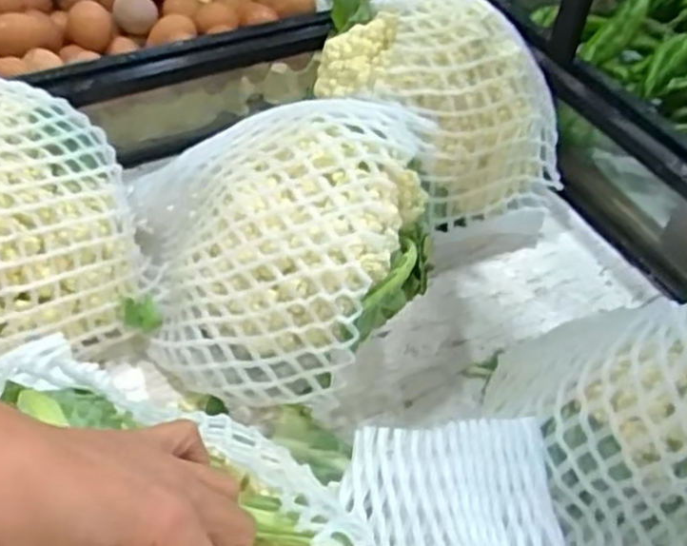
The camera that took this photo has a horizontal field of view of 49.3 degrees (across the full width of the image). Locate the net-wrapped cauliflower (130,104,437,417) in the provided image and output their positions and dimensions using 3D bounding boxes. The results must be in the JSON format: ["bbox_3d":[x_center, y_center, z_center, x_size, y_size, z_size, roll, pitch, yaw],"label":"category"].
[{"bbox_3d":[-0.054,-0.027,0.538,0.228,0.136,0.203,4,47,-1],"label":"net-wrapped cauliflower"}]

